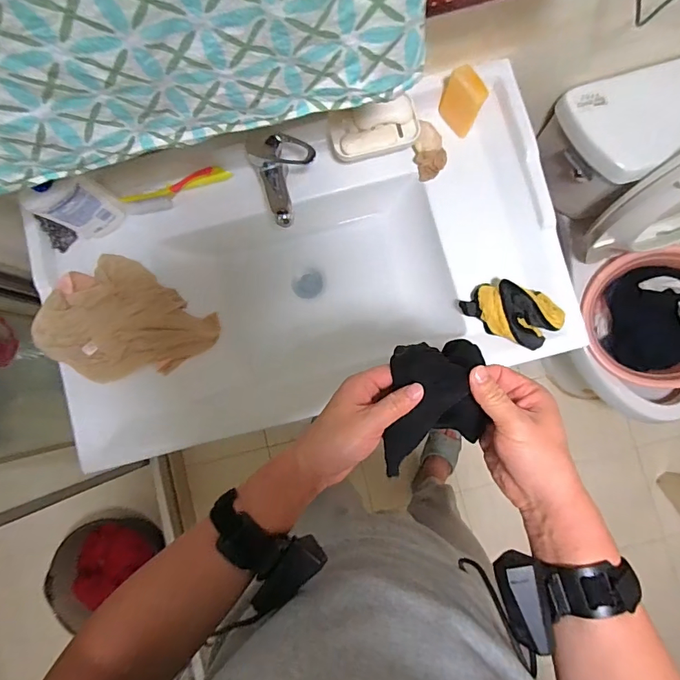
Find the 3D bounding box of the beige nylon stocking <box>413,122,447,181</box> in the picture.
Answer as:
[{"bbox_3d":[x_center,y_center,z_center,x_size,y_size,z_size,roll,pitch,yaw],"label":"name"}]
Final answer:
[{"bbox_3d":[0.145,-0.308,0.701,0.048,0.046,0.075,-18,84,0],"label":"beige nylon stocking"}]

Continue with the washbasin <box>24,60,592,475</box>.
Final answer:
[{"bbox_3d":[-0.058,-0.092,0.728,0.796,0.245,0.429,-18,84,0],"label":"washbasin"}]

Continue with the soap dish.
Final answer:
[{"bbox_3d":[0.052,-0.329,0.670,0.136,0.026,0.077,-13,84,1],"label":"soap dish"}]

